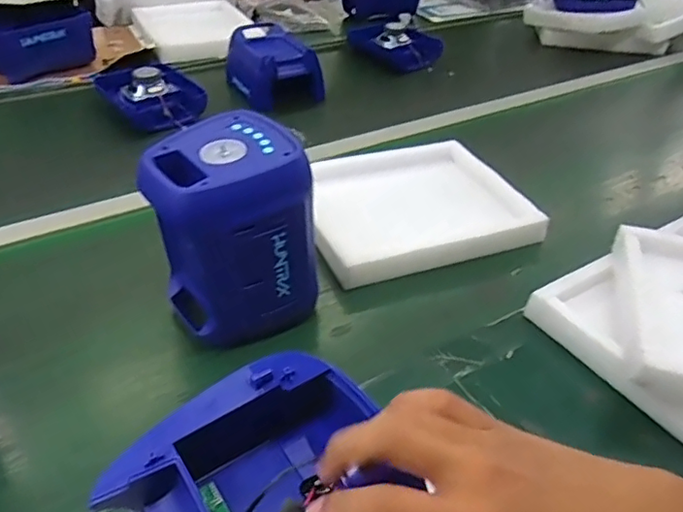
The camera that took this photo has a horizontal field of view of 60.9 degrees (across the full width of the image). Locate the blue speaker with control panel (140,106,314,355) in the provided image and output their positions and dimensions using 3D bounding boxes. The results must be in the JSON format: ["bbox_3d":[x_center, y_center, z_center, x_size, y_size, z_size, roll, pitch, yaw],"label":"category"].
[{"bbox_3d":[-0.139,-0.024,0.723,0.169,0.236,0.157,32,47,32],"label":"blue speaker with control panel"}]

